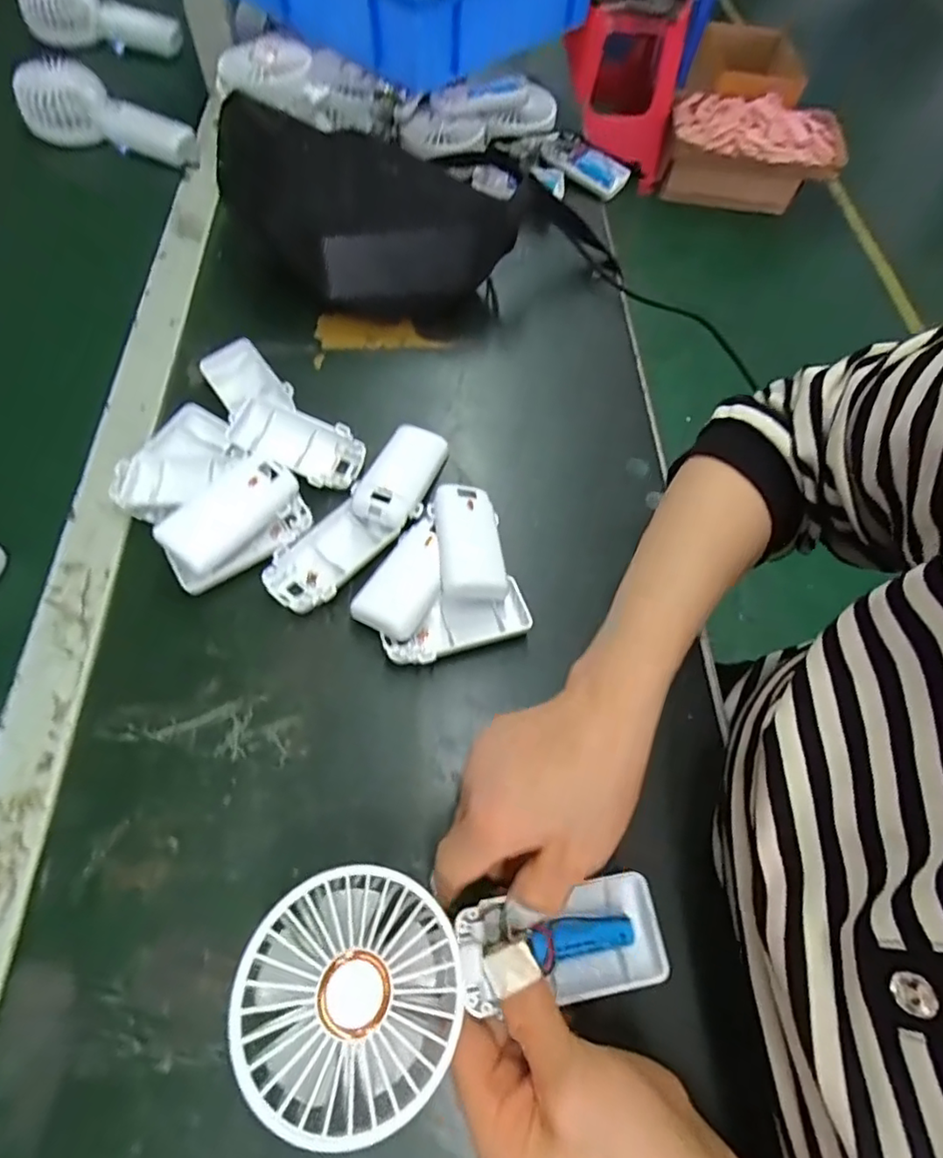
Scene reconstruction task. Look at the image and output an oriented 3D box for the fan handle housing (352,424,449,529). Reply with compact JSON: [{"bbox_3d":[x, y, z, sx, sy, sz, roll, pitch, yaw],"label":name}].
[{"bbox_3d":[-0.053,-0.076,0.417,0.050,0.026,0.091,15,63,4],"label":"fan handle housing"}]

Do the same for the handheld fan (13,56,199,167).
[{"bbox_3d":[-0.384,-0.501,0.615,0.195,0.052,0.073,15,63,4],"label":"handheld fan"}]

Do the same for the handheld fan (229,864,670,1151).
[{"bbox_3d":[-0.002,0.165,0.244,0.178,0.029,0.080,4,61,-22],"label":"handheld fan"}]

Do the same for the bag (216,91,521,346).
[{"bbox_3d":[-0.101,-0.310,0.492,0.260,0.091,0.136,21,63,7],"label":"bag"}]

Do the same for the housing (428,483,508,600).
[{"bbox_3d":[-0.003,-0.024,0.399,0.044,0.026,0.089,-4,63,-6],"label":"housing"}]

